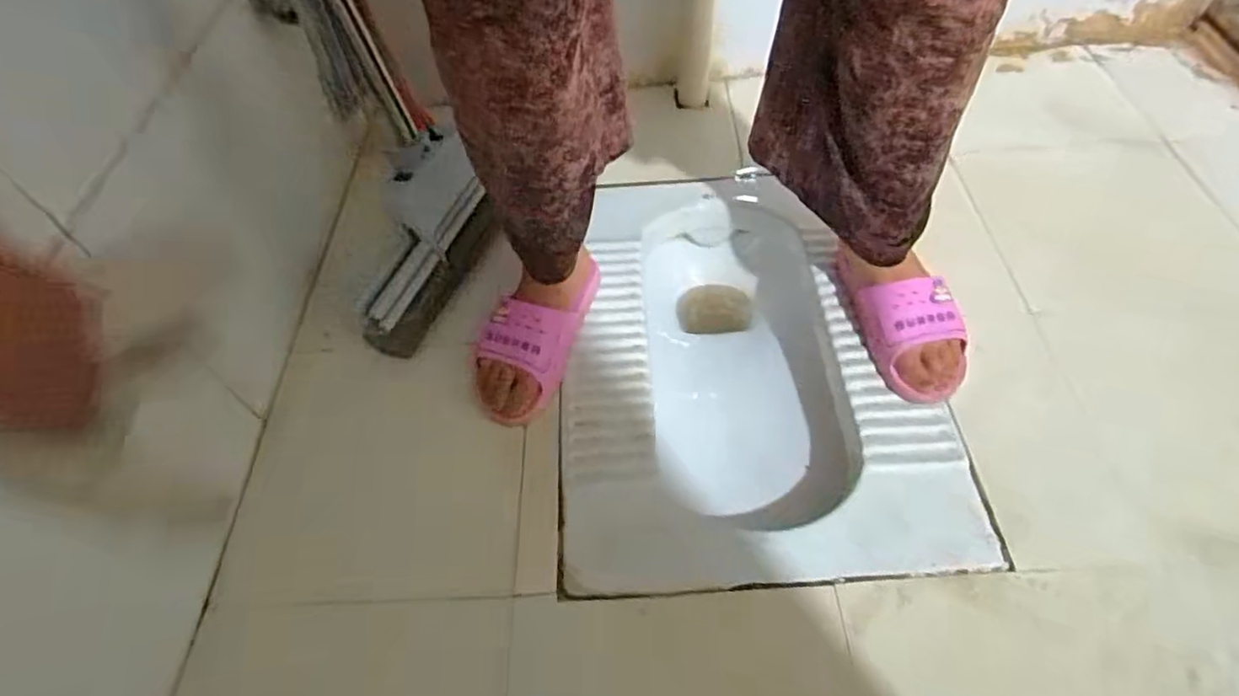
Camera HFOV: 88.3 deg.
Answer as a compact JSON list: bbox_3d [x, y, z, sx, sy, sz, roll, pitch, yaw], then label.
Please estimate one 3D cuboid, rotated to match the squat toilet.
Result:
[{"bbox_3d":[0.137,0.036,0.806,0.406,0.171,0.551,-4,53,0],"label":"squat toilet"}]

